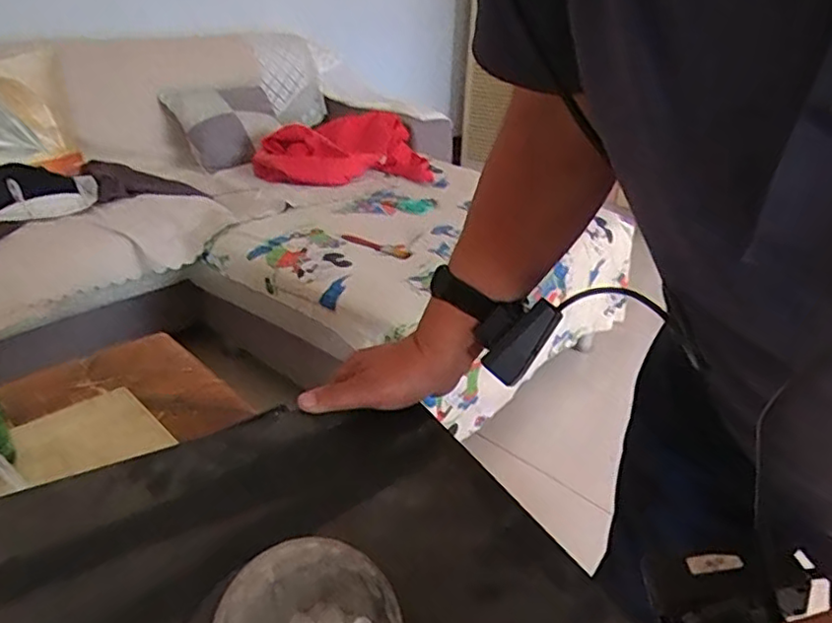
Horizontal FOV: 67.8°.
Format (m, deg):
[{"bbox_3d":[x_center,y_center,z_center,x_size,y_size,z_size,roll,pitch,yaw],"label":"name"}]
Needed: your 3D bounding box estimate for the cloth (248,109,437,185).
[{"bbox_3d":[-0.236,-0.493,1.884,0.503,0.082,0.399,-13,57,-29],"label":"cloth"}]

